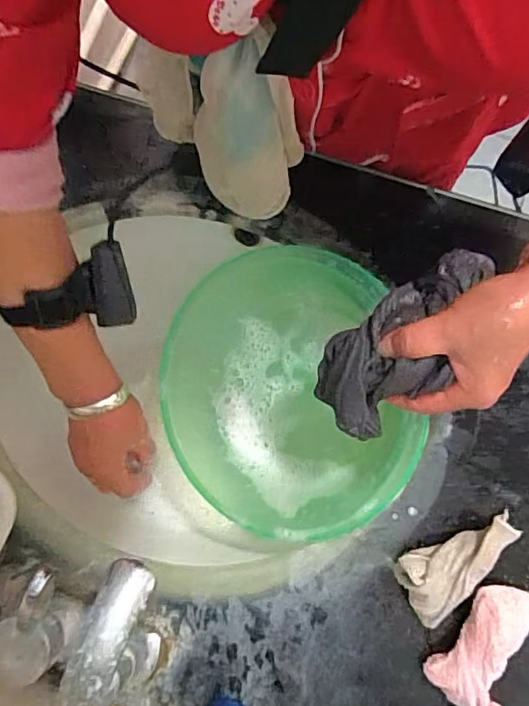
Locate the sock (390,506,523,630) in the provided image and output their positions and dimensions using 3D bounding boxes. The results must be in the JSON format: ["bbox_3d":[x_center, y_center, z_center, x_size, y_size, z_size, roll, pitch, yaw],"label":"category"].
[{"bbox_3d":[0.163,0.172,0.429,0.110,0.045,0.060,-28,80,-5],"label":"sock"}]

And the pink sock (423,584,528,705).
[{"bbox_3d":[0.176,0.232,0.421,0.054,0.039,0.101,30,81,6],"label":"pink sock"}]

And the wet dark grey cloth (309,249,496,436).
[{"bbox_3d":[0.098,-0.012,0.378,0.070,0.047,0.156,38,95,7],"label":"wet dark grey cloth"}]

